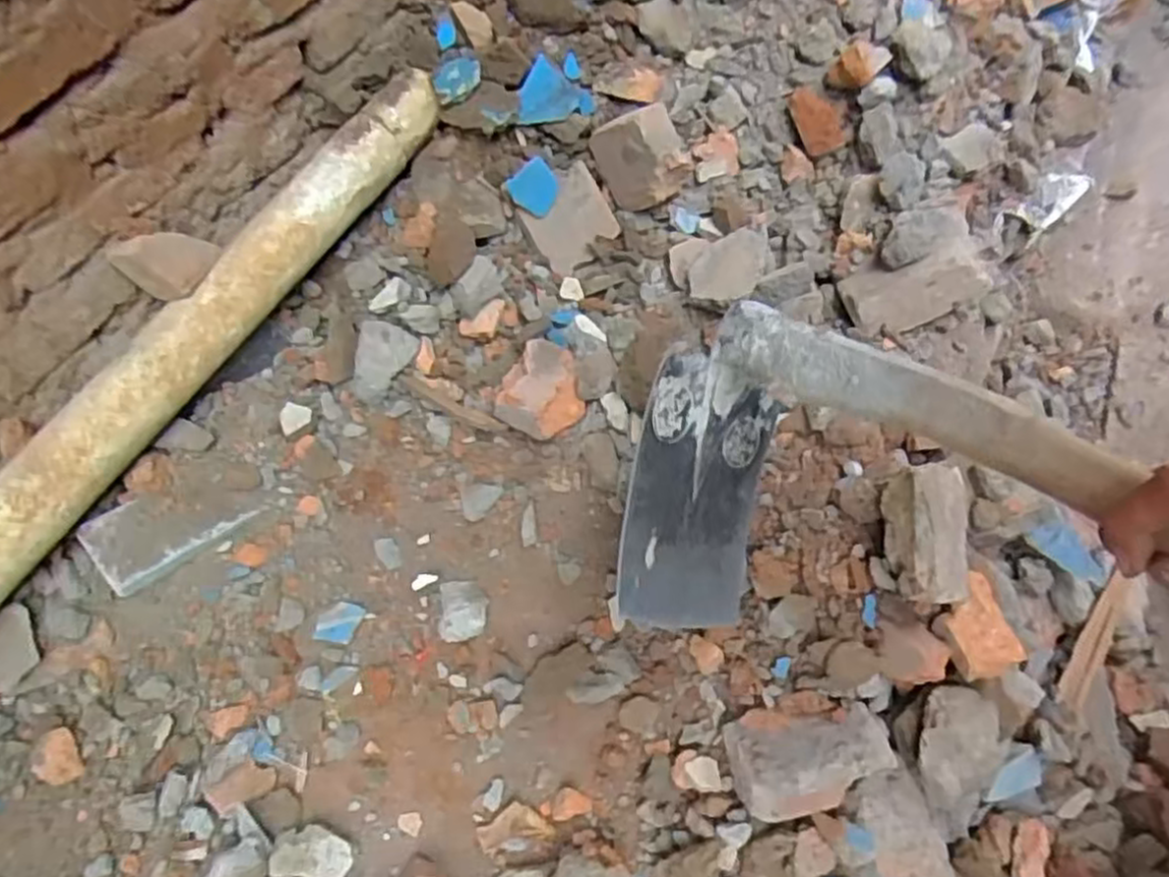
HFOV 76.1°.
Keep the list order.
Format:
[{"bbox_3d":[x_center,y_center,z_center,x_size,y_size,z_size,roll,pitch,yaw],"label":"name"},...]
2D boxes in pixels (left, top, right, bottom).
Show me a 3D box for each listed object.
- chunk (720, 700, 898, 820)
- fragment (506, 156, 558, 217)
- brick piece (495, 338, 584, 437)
[{"bbox_3d":[0.198,0.272,0.641,0.130,0.085,0.087,-7,60,-2],"label":"chunk"},{"bbox_3d":[-0.059,-0.299,0.895,0.057,0.062,0.010,-41,46,7],"label":"fragment"},{"bbox_3d":[-0.056,-0.055,0.877,0.101,0.066,0.125,-13,61,-6],"label":"brick piece"}]

